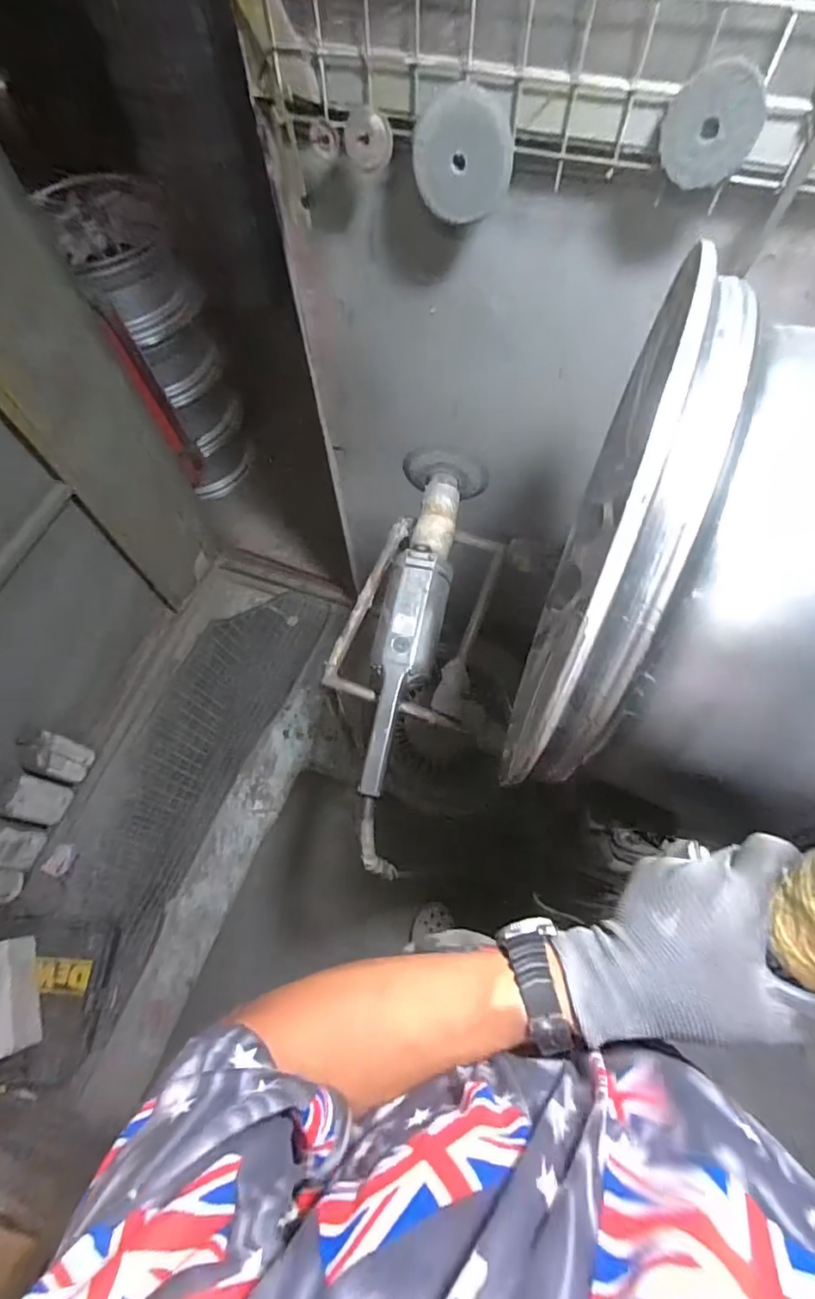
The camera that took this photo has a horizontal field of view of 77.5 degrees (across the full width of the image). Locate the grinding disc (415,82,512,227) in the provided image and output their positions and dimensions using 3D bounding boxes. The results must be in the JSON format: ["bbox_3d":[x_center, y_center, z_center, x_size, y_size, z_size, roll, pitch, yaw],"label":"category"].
[{"bbox_3d":[0.059,-0.529,0.548,0.103,0.106,0.010,6,56,14],"label":"grinding disc"}]

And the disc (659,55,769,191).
[{"bbox_3d":[0.281,-0.484,0.471,0.082,0.081,0.004,12,49,27],"label":"disc"}]

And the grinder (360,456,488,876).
[{"bbox_3d":[0.005,-0.021,0.735,0.123,0.096,0.624,9,66,6],"label":"grinder"}]

